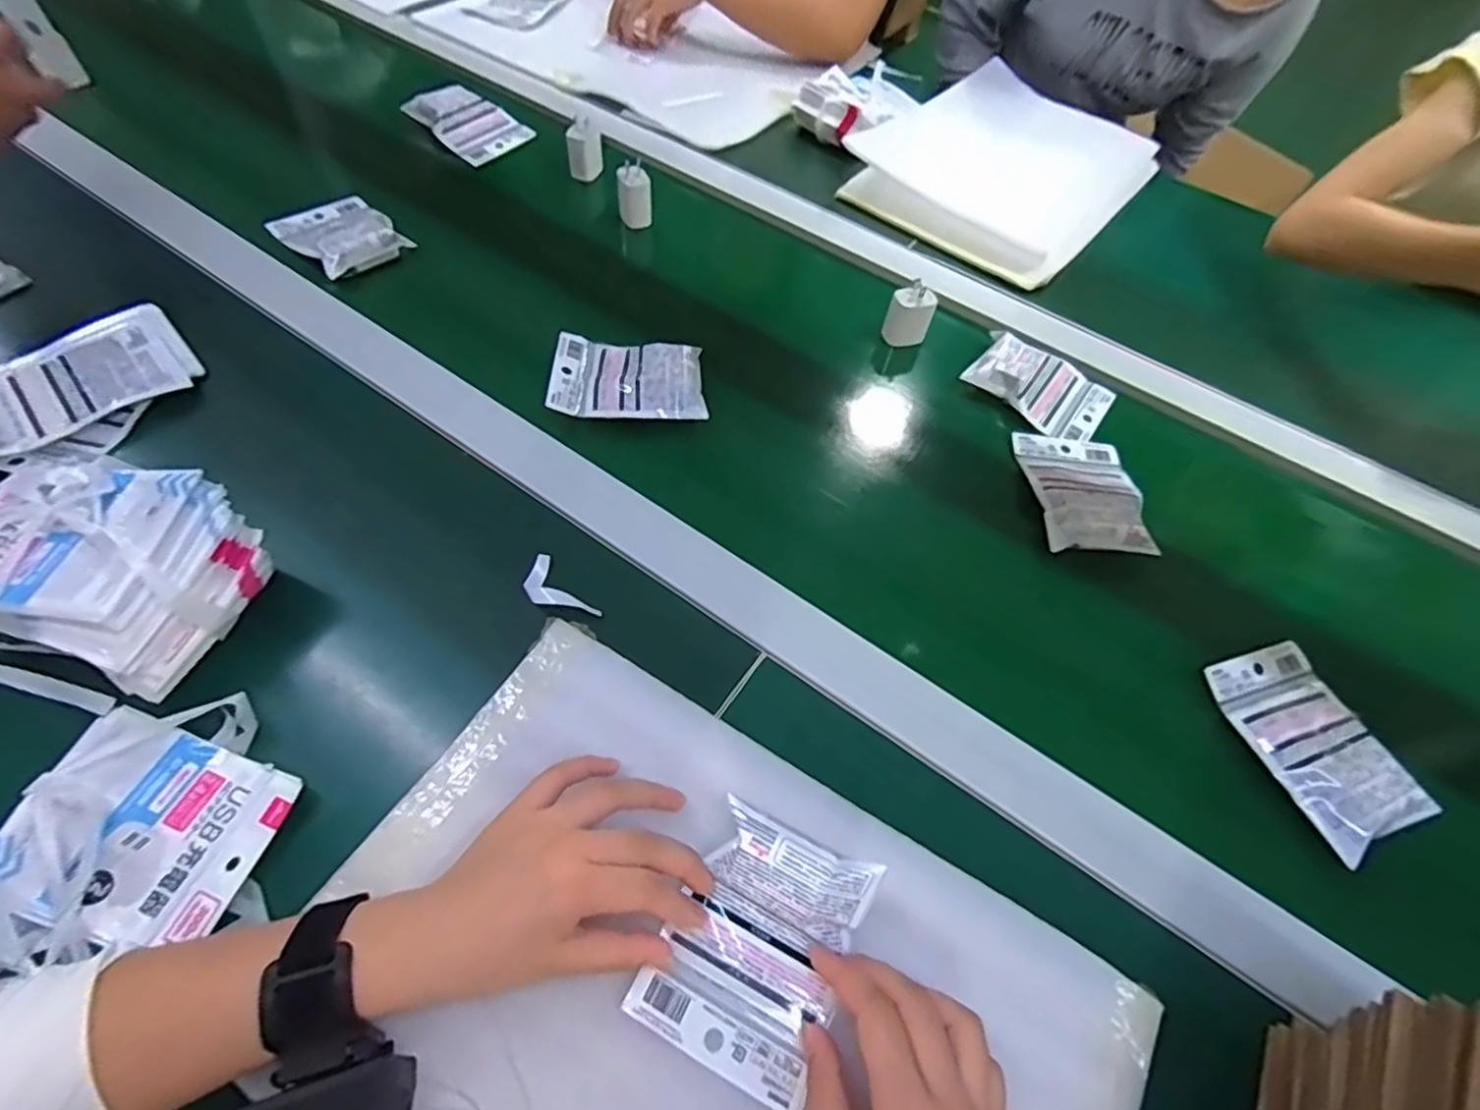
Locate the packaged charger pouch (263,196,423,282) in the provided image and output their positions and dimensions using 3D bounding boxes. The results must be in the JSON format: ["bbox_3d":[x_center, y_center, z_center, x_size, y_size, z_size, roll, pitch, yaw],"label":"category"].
[{"bbox_3d":[-0.402,-0.328,0.666,0.113,0.029,0.096,36,61,17],"label":"packaged charger pouch"}]

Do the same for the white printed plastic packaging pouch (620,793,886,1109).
[{"bbox_3d":[0.010,0.202,0.341,0.090,0.047,0.111,26,58,12],"label":"white printed plastic packaging pouch"}]

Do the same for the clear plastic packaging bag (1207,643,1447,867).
[{"bbox_3d":[0.399,0.126,0.455,0.095,0.018,0.130,-17,54,-15],"label":"clear plastic packaging bag"}]

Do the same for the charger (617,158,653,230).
[{"bbox_3d":[-0.115,-0.394,0.724,0.035,0.060,0.027,-2,57,-7],"label":"charger"}]

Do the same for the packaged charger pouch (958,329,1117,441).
[{"bbox_3d":[0.292,-0.167,0.633,0.127,0.027,0.094,34,60,17],"label":"packaged charger pouch"}]

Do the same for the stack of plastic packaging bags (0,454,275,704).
[{"bbox_3d":[-0.393,0.010,0.409,0.168,0.080,0.122,13,56,3],"label":"stack of plastic packaging bags"}]

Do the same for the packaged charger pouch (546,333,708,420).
[{"bbox_3d":[-0.100,-0.161,0.586,0.128,0.019,0.093,-3,57,-7],"label":"packaged charger pouch"}]

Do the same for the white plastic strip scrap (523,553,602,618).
[{"bbox_3d":[-0.131,0.026,0.464,0.030,0.005,0.067,-36,66,-25],"label":"white plastic strip scrap"}]

